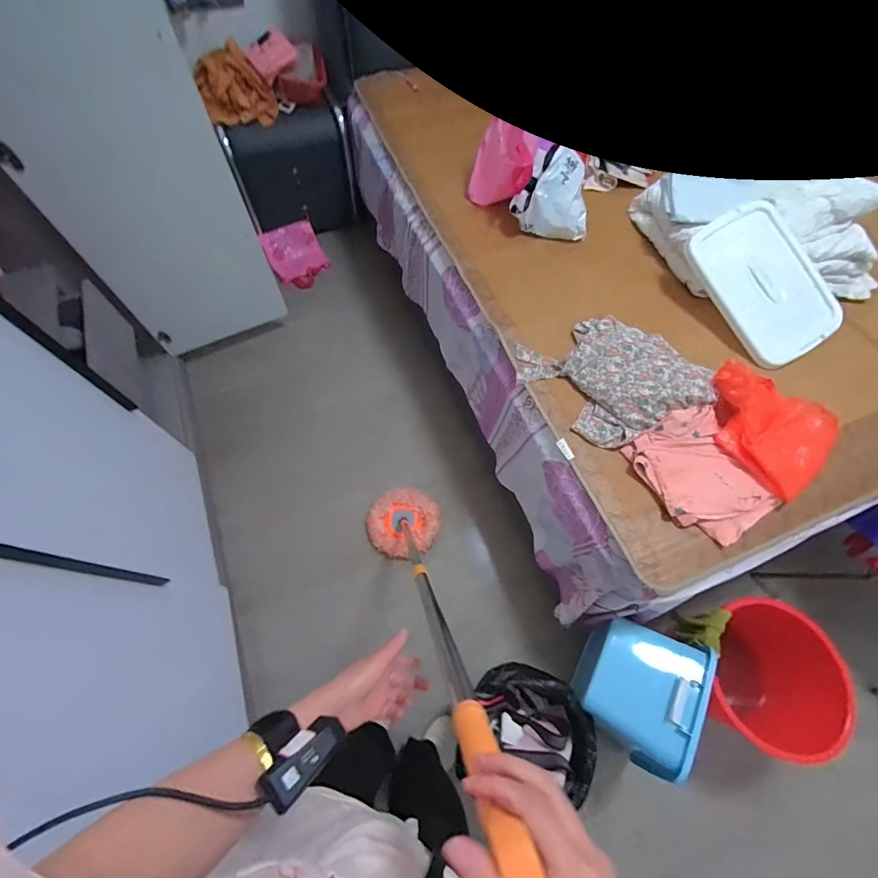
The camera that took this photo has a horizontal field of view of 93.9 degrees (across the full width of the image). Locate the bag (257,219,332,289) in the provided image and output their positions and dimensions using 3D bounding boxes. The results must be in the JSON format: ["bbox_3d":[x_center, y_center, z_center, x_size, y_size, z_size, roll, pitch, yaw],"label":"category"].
[{"bbox_3d":[-0.562,-0.723,1.641,0.213,0.199,0.164,-37,72,-18],"label":"bag"}]

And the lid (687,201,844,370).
[{"bbox_3d":[0.813,-0.388,1.016,0.268,0.019,0.384,-31,88,-4],"label":"lid"}]

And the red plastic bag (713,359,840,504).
[{"bbox_3d":[0.718,-0.041,0.879,0.225,0.139,0.277,-27,69,-14],"label":"red plastic bag"}]

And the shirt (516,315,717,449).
[{"bbox_3d":[0.406,-0.158,0.936,0.327,0.098,0.322,-27,69,-14],"label":"shirt"}]

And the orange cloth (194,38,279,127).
[{"bbox_3d":[-0.663,-1.125,1.303,0.217,0.050,0.244,-31,101,-25],"label":"orange cloth"}]

